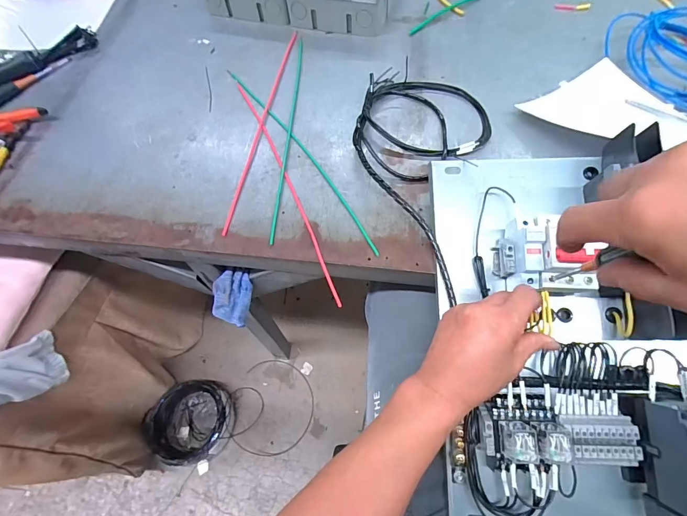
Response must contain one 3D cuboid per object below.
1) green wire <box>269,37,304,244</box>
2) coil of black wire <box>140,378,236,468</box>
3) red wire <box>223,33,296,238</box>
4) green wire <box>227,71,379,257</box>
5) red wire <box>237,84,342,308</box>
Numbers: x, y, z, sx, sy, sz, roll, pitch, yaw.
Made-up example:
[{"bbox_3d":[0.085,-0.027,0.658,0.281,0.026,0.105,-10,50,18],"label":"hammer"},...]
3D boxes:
[{"bbox_3d":[-0.082,-0.209,0.558,0.008,0.004,0.432,1,61,3],"label":"green wire"},{"bbox_3d":[-0.394,0.411,0.911,0.219,0.077,0.187,-6,61,-1],"label":"coil of black wire"},{"bbox_3d":[-0.124,-0.226,0.573,0.011,0.004,0.448,6,62,6],"label":"red wire"},{"bbox_3d":[-0.071,-0.166,0.536,0.021,0.004,0.432,-31,64,-14],"label":"green wire"},{"bbox_3d":[-0.085,-0.117,0.510,0.014,0.007,0.427,-22,62,-9],"label":"red wire"}]

